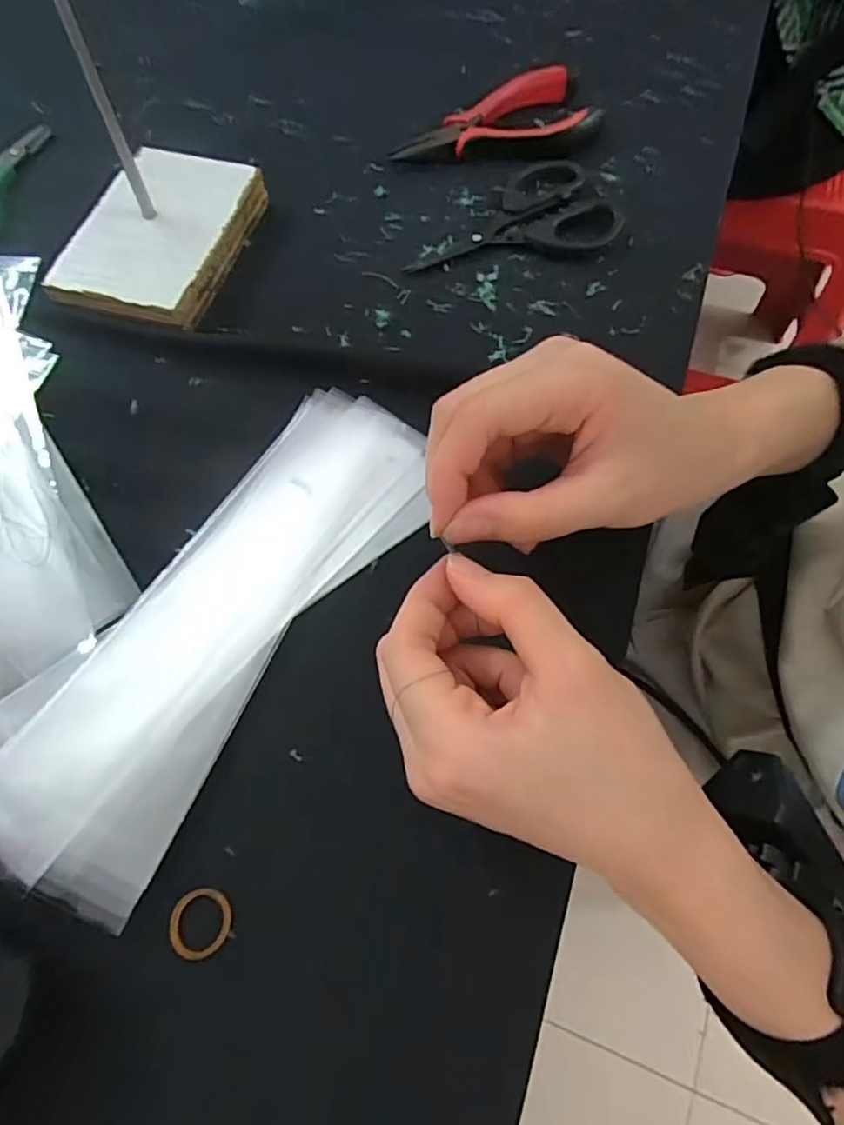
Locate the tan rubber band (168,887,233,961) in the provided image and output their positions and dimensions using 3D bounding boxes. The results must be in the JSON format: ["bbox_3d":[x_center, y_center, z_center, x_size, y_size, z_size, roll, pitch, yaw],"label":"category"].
[{"bbox_3d":[-0.073,0.118,0.194,0.020,0.004,0.020,11,68,5],"label":"tan rubber band"}]

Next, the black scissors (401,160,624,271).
[{"bbox_3d":[0.045,-0.185,0.313,0.111,0.005,0.062,-7,68,-2],"label":"black scissors"}]

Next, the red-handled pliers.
[{"bbox_3d":[0.038,-0.249,0.333,0.112,0.014,0.051,-16,69,-6],"label":"red-handled pliers"}]

